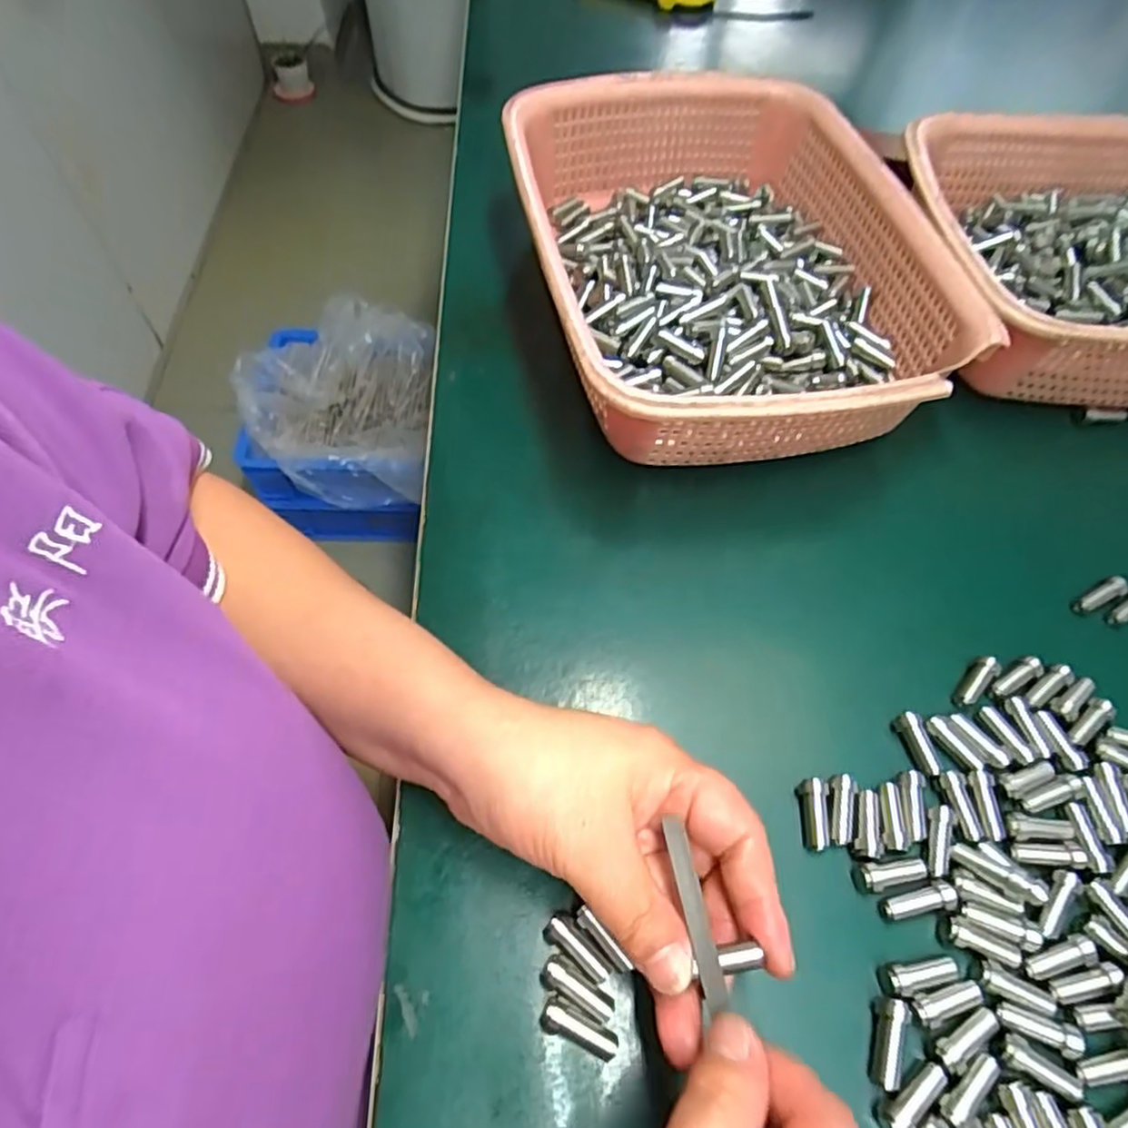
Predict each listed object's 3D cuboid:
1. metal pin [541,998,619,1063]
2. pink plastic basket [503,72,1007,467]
[{"bbox_3d":[0.005,0.160,0.237,0.027,0.009,0.009,21,61,12],"label":"metal pin"},{"bbox_3d":[0.089,-0.173,0.406,0.216,0.075,0.284,-7,59,-6],"label":"pink plastic basket"}]

